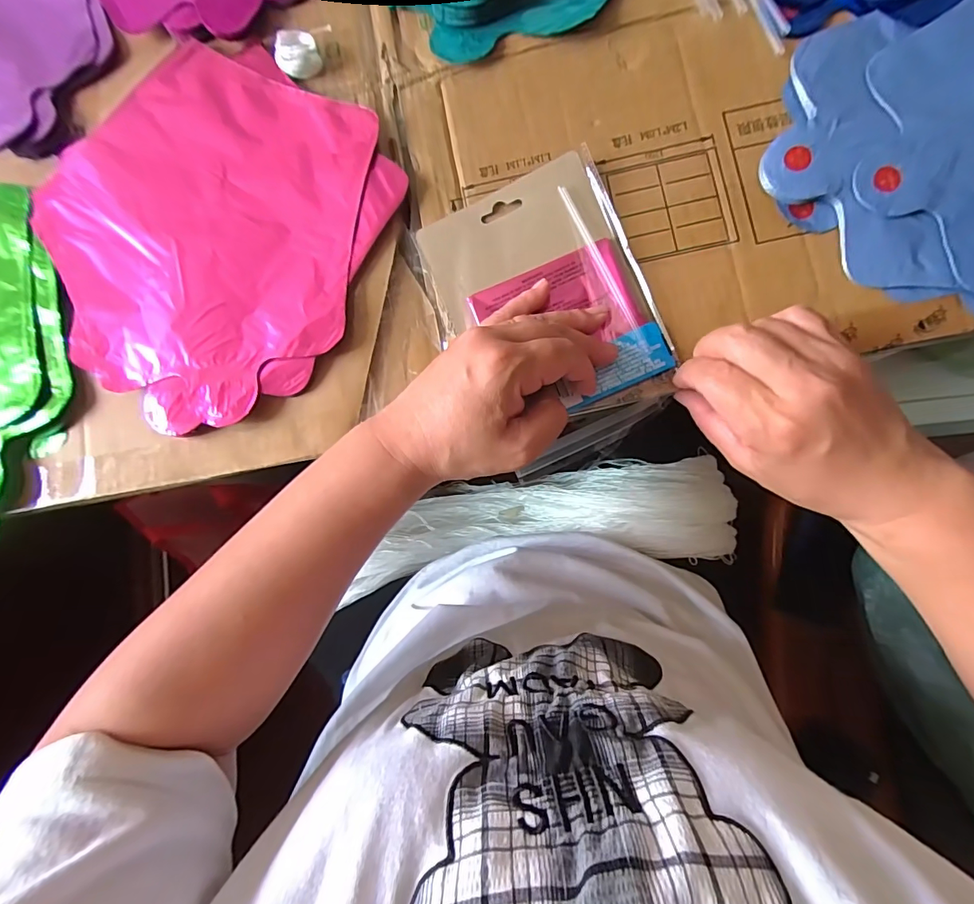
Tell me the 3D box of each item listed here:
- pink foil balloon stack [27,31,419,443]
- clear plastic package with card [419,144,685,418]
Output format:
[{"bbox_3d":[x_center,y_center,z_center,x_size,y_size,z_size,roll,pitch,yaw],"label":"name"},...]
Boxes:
[{"bbox_3d":[-0.191,-0.153,0.314,0.244,0.010,0.236,36,87,9],"label":"pink foil balloon stack"},{"bbox_3d":[0.033,-0.095,0.290,0.125,0.017,0.155,-21,81,2],"label":"clear plastic package with card"}]

